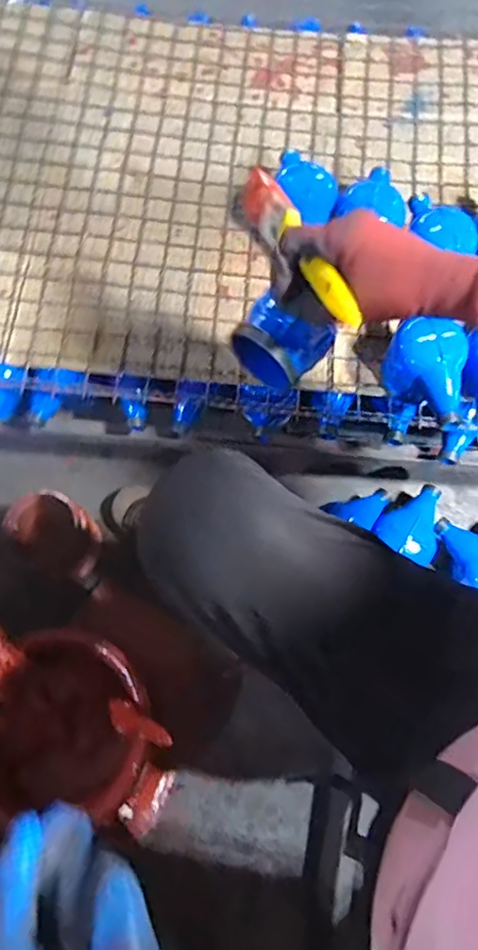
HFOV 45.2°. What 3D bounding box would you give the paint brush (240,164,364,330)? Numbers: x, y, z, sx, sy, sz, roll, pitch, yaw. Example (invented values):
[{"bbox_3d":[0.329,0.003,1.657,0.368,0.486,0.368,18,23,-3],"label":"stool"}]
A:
[{"bbox_3d":[0.045,-0.179,0.451,0.023,0.034,0.185,-25,63,-7],"label":"paint brush"}]

